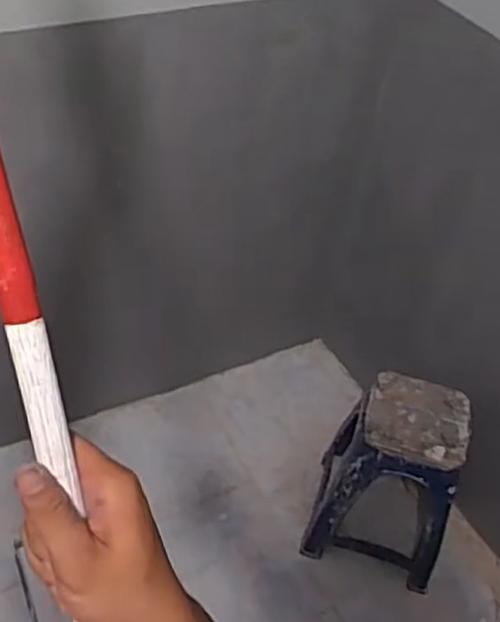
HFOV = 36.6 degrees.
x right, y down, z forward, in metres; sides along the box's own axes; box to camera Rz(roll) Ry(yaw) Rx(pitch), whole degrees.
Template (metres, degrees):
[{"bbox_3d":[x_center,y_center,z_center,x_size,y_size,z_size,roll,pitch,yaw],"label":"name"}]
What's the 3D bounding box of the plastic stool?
[{"bbox_3d":[0.331,0.386,1.811,0.318,0.419,0.351,12,51,11],"label":"plastic stool"}]

